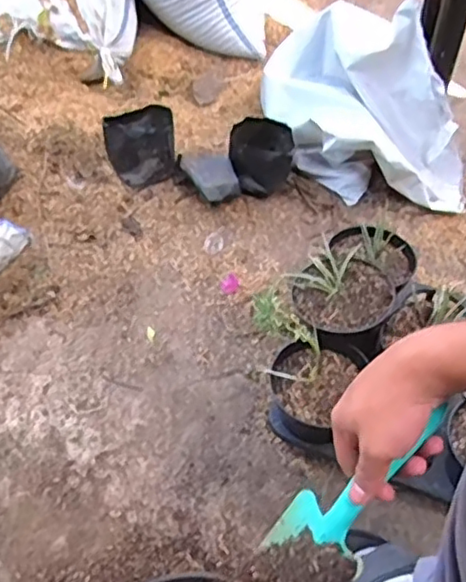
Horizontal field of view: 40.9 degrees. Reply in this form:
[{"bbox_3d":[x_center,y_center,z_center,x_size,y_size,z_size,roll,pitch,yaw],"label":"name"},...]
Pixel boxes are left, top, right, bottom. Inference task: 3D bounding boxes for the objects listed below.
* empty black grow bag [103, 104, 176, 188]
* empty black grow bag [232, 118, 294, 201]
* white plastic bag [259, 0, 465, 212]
[{"bbox_3d":[-0.163,-0.261,1.111,0.120,0.099,0.102,-14,51,-13],"label":"empty black grow bag"},{"bbox_3d":[0.049,-0.238,1.108,0.110,0.087,0.111,-1,49,-2],"label":"empty black grow bag"},{"bbox_3d":[0.203,-0.326,1.088,0.200,0.253,0.428,-26,54,-22],"label":"white plastic bag"}]

